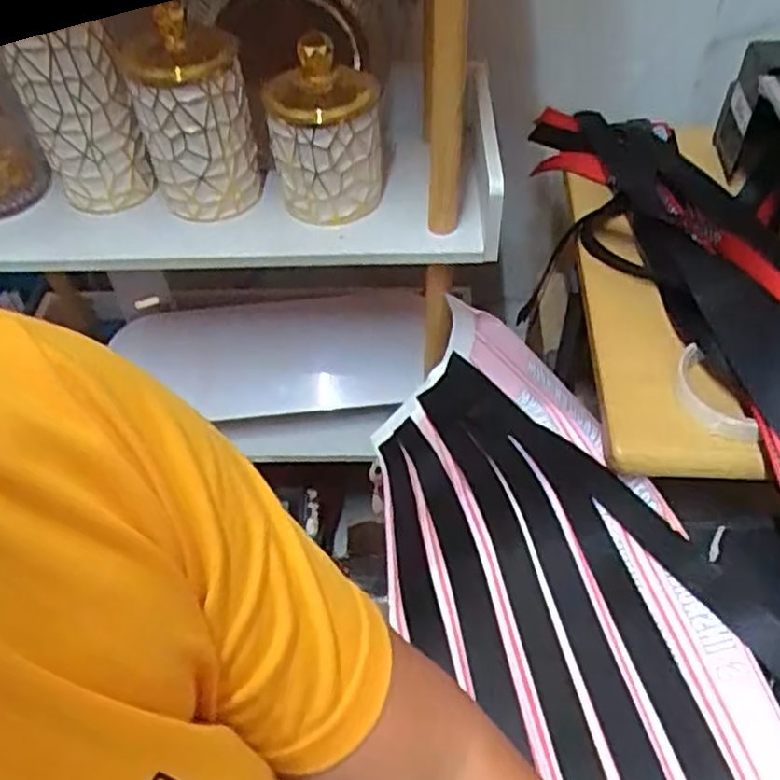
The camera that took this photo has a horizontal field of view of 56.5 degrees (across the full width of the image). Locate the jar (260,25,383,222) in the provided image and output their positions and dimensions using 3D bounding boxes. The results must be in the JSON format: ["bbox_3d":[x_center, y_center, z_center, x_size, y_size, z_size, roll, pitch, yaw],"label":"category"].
[{"bbox_3d":[-0.064,-0.256,0.707,0.106,0.150,0.109,-1,47,1],"label":"jar"}]

